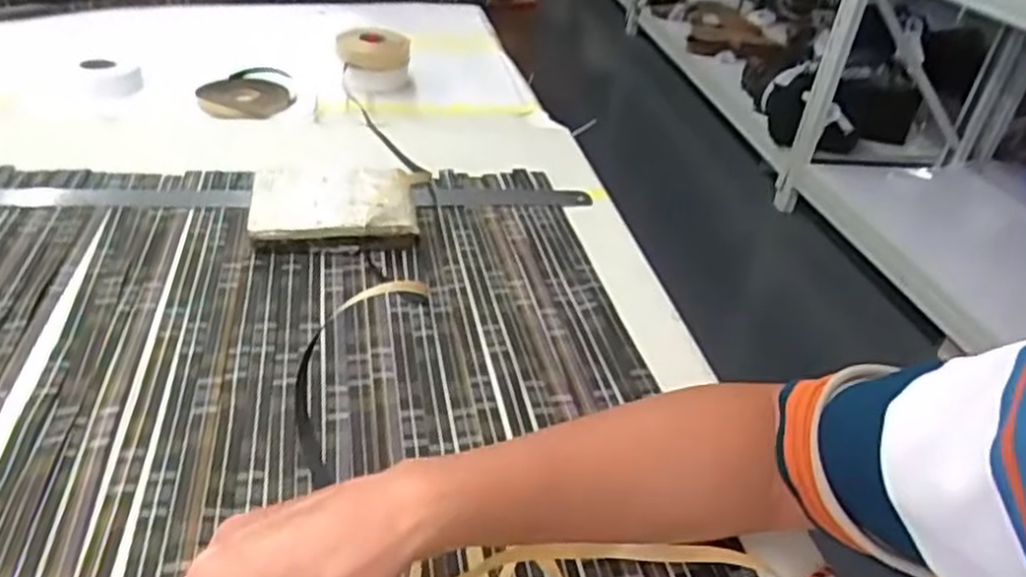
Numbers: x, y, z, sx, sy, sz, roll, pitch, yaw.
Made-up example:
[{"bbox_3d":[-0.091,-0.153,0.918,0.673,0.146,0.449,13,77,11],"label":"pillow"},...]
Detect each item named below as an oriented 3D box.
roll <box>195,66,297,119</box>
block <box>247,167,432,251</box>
[{"bbox_3d":[-0.329,-0.239,0.929,0.108,0.028,0.128,-2,35,-14],"label":"roll"},{"bbox_3d":[-0.162,-0.076,0.690,0.146,0.040,0.112,-1,35,-12],"label":"block"}]

